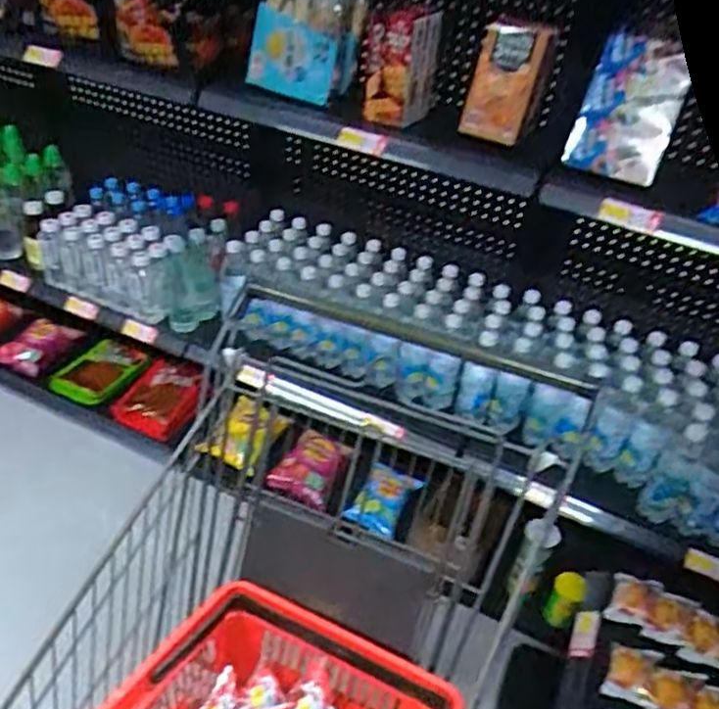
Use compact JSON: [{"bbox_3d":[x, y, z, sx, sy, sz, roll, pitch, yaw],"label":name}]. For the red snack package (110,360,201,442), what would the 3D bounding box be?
[{"bbox_3d":[-0.497,0.114,1.725,0.162,0.031,0.199,39,83,7],"label":"red snack package"}]

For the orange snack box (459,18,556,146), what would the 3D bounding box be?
[{"bbox_3d":[0.253,-0.468,1.189,0.119,0.194,0.043,18,10,13],"label":"orange snack box"}]

